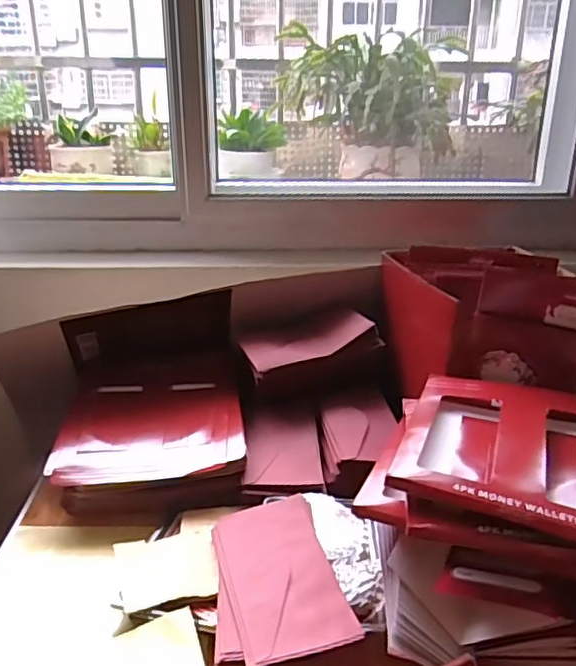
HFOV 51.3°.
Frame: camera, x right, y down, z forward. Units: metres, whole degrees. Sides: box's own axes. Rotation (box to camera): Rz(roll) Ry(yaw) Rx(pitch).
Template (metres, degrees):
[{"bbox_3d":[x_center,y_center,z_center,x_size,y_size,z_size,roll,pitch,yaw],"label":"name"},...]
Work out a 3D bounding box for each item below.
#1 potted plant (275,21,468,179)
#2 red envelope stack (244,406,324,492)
[{"bbox_3d":[0.163,-0.467,1.261,0.371,0.261,0.309,3,21,1],"label":"potted plant"},{"bbox_3d":[-0.006,0.141,0.761,0.093,0.014,0.182,1,21,-3],"label":"red envelope stack"}]

